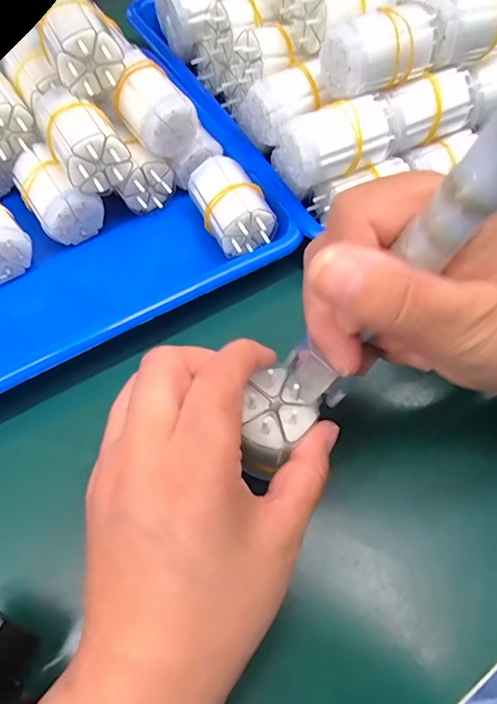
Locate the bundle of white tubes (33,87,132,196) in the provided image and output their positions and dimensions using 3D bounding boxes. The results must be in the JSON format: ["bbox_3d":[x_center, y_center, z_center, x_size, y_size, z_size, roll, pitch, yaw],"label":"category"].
[{"bbox_3d":[-0.100,-0.127,0.285,0.038,0.034,0.060,-27,64,-16],"label":"bundle of white tubes"}]

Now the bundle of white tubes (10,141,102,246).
[{"bbox_3d":[-0.124,-0.101,0.305,0.037,0.039,0.051,-32,66,-19],"label":"bundle of white tubes"}]

